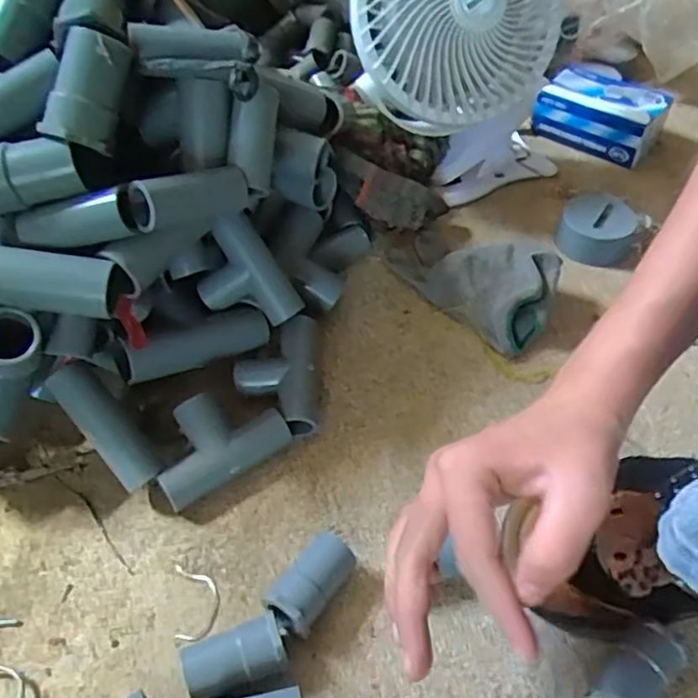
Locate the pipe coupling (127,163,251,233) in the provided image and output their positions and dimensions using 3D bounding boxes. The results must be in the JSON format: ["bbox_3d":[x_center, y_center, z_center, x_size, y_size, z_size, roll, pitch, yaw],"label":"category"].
[{"bbox_3d":[-0.090,-0.090,0.391,0.026,0.032,0.073,34,38,27],"label":"pipe coupling"}]

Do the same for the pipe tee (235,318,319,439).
[{"bbox_3d":[-0.051,0.019,0.473,0.057,0.042,0.086,-3,49,-2],"label":"pipe tee"}]

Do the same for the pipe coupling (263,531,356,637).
[{"bbox_3d":[-0.020,0.133,0.378,0.026,0.031,0.053,28,55,23],"label":"pipe coupling"}]

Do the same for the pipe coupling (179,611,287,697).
[{"bbox_3d":[-0.060,0.166,0.352,0.052,0.029,0.029,-14,50,-11],"label":"pipe coupling"}]

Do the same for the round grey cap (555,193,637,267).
[{"bbox_3d":[0.219,-0.108,0.590,0.063,0.034,0.069,-1,49,1],"label":"round grey cap"}]

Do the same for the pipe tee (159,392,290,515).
[{"bbox_3d":[-0.087,0.059,0.433,0.081,0.027,0.058,-24,83,-21],"label":"pipe tee"}]

